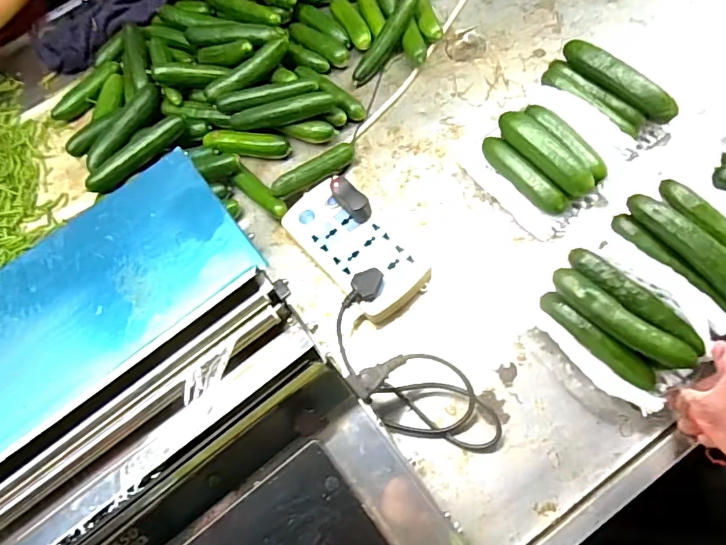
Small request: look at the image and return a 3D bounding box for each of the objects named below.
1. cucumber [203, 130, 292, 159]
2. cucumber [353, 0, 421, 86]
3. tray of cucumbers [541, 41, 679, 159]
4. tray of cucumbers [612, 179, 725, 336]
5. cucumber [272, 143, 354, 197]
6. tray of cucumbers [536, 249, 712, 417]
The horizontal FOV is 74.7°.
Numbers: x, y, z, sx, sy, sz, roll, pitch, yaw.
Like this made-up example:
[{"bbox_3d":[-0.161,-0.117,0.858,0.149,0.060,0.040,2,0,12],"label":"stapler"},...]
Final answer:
[{"bbox_3d":[-0.163,-0.177,0.662,0.122,0.027,0.032,12,65,4],"label":"cucumber"},{"bbox_3d":[0.037,-0.341,0.685,0.031,0.025,0.160,34,93,13],"label":"cucumber"},{"bbox_3d":[0.297,-0.215,0.580,0.089,0.056,0.167,-41,72,-18],"label":"tray of cucumbers"},{"bbox_3d":[0.360,-0.028,0.492,0.117,0.045,0.167,-27,69,-13],"label":"tray of cucumbers"},{"bbox_3d":[-0.064,-0.132,0.621,0.119,0.026,0.029,-29,69,-14],"label":"cucumber"},{"bbox_3d":[0.254,0.052,0.474,0.148,0.077,0.109,41,70,16],"label":"tray of cucumbers"}]

